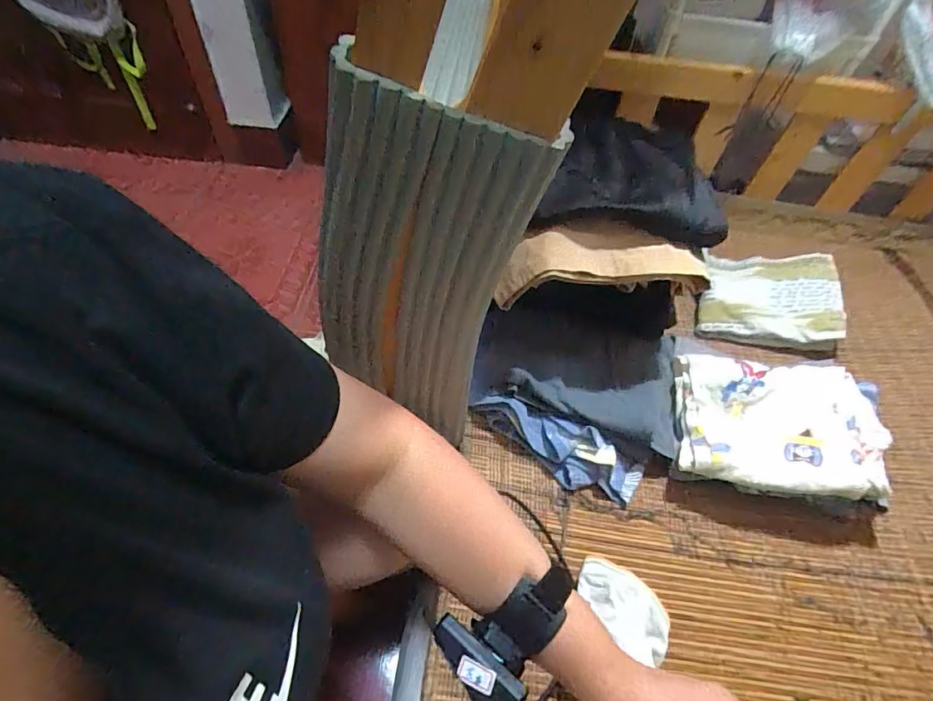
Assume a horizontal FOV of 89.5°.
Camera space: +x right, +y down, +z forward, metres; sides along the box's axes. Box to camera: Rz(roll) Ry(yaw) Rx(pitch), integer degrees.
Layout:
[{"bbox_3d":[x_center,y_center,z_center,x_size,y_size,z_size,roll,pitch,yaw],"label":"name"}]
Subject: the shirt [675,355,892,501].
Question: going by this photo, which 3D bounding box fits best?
[{"bbox_3d":[0.382,0.097,0.587,0.237,0.063,0.172,8,54,2],"label":"shirt"}]

